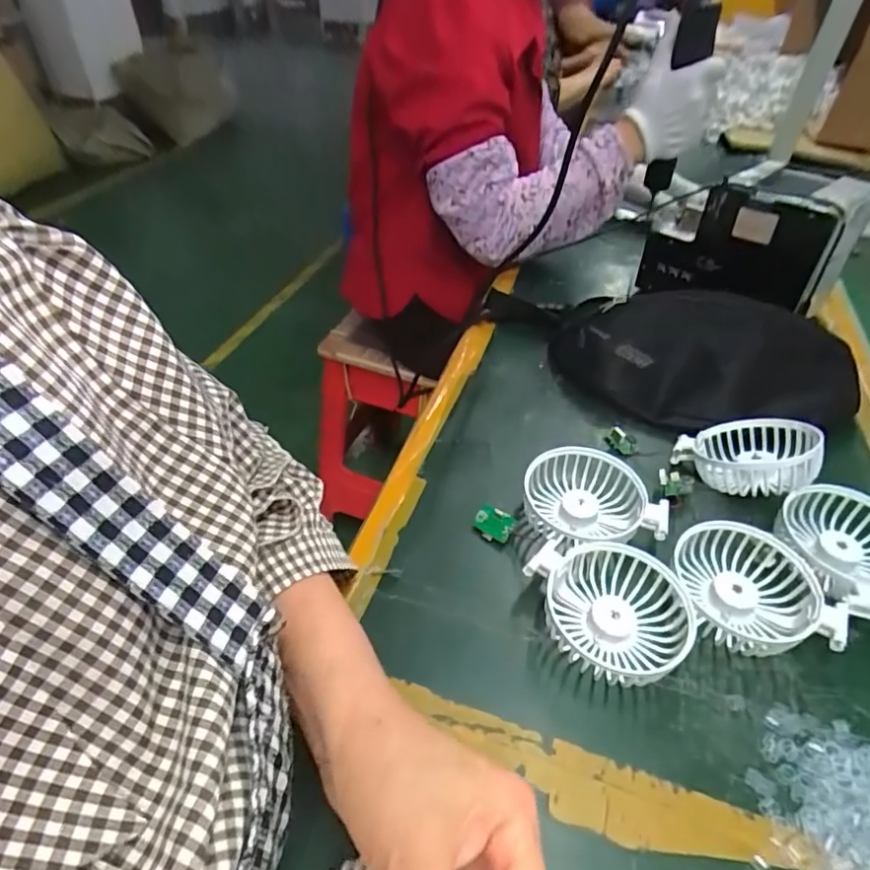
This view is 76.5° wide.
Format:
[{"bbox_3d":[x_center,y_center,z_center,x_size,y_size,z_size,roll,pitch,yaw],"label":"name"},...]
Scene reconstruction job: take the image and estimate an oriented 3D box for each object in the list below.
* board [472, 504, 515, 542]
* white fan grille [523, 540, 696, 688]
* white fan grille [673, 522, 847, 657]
[{"bbox_3d":[0.044,0.069,0.422,0.030,0.004,0.024,22,83,27],"label":"board"},{"bbox_3d":[0.116,0.112,0.360,0.086,0.036,0.092,1,43,-1],"label":"white fan grille"},{"bbox_3d":[0.211,0.103,0.373,0.094,0.032,0.083,5,43,4],"label":"white fan grille"}]

